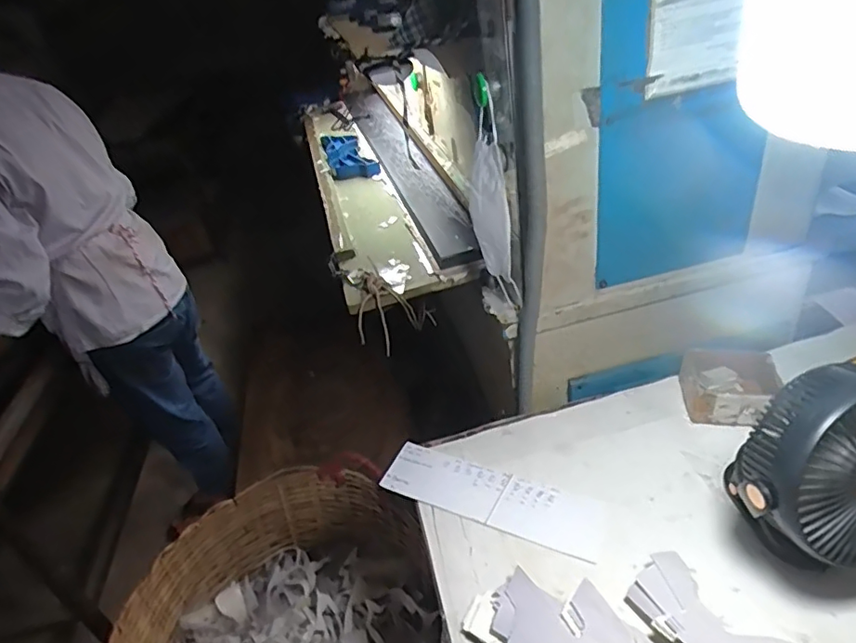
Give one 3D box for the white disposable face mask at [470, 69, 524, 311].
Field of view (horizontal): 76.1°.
[{"bbox_3d":[0.087,-0.162,0.736,0.030,0.306,0.064,-29,33,-35],"label":"white disposable face mask"}]

